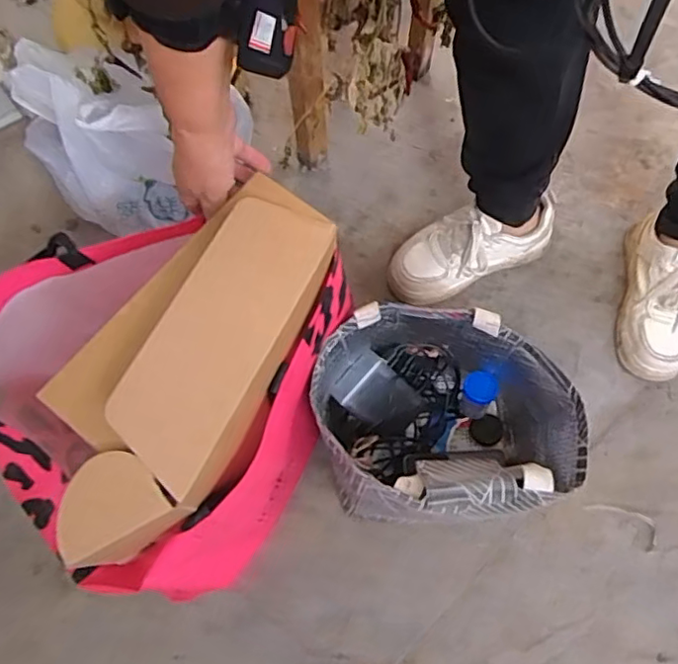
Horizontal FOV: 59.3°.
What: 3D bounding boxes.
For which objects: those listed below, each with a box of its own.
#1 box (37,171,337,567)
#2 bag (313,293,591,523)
[{"bbox_3d":[-0.118,0.013,0.465,0.132,0.073,0.316,25,73,10],"label":"box"},{"bbox_3d":[0.108,0.108,0.686,0.250,0.253,0.202,2,69,2],"label":"bag"}]

